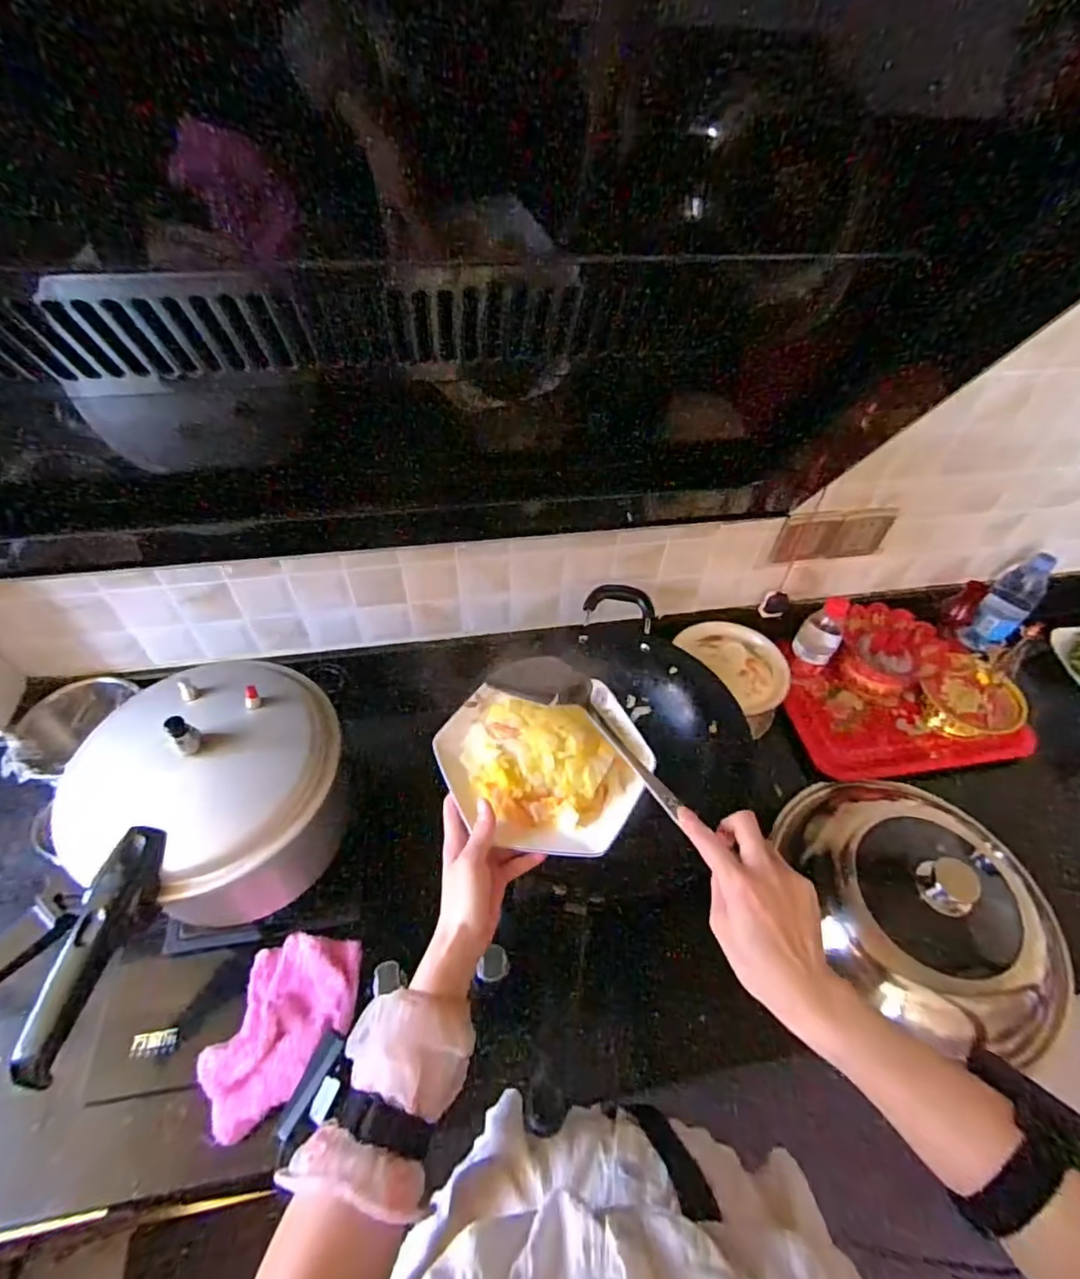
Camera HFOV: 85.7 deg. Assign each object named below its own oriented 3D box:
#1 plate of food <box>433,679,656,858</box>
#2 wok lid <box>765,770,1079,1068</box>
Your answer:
[{"bbox_3d":[0.007,0.119,0.592,0.212,0.037,0.182,0,49,-5],"label":"plate of food"},{"bbox_3d":[0.498,0.324,0.740,0.299,0.153,0.326,2,49,-3],"label":"wok lid"}]

